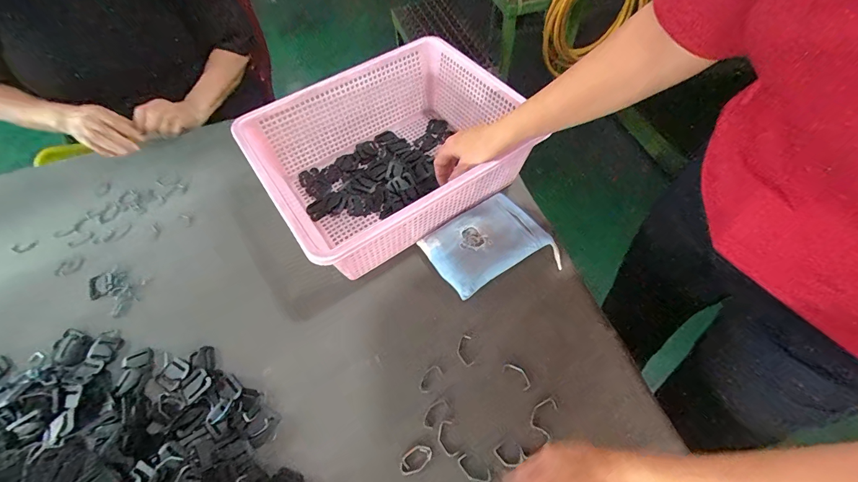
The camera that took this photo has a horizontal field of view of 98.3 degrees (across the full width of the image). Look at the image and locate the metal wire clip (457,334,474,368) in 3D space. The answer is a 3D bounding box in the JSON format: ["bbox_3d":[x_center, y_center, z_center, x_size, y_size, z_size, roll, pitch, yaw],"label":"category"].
[{"bbox_3d":[0.045,0.140,0.472,0.020,0.004,0.040,-4,57,1],"label":"metal wire clip"}]

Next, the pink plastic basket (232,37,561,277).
[{"bbox_3d":[-0.052,-0.140,0.589,0.377,0.135,0.307,-32,61,-16],"label":"pink plastic basket"}]

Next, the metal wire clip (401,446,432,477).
[{"bbox_3d":[-0.015,0.243,0.413,0.038,0.004,0.022,-30,61,-15],"label":"metal wire clip"}]

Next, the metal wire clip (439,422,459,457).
[{"bbox_3d":[0.020,0.225,0.422,0.020,0.004,0.037,-13,58,-5],"label":"metal wire clip"}]

